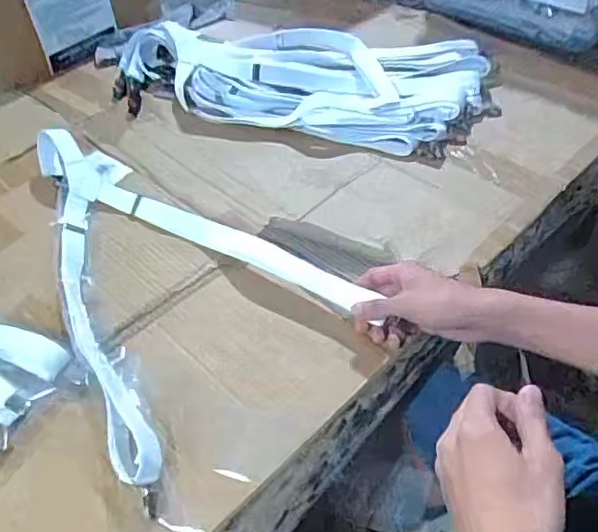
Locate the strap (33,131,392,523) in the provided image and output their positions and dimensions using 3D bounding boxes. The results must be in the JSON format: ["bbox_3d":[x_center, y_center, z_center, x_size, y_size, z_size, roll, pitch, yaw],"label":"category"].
[{"bbox_3d":[-0.183,-0.009,0.627,0.266,0.047,0.456,-37,55,-26],"label":"strap"}]

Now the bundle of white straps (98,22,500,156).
[{"bbox_3d":[-0.033,-0.289,0.863,0.613,0.054,0.281,7,48,11],"label":"bundle of white straps"}]

